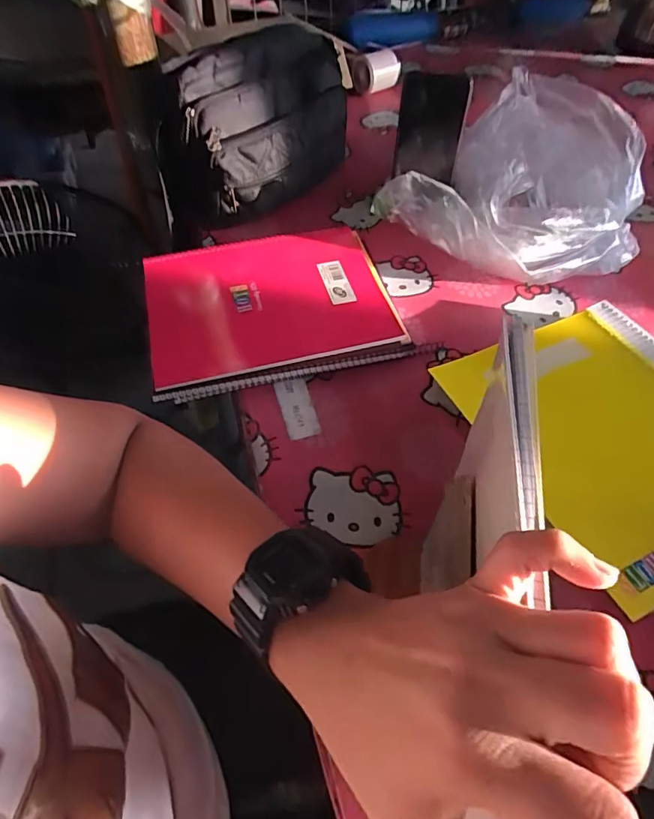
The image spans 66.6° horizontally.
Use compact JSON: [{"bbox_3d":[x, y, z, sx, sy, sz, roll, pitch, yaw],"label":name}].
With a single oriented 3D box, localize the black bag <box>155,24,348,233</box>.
[{"bbox_3d":[-0.080,-0.349,0.623,0.266,0.162,0.121,-31,60,-23],"label":"black bag"}]

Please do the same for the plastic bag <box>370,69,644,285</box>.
[{"bbox_3d":[0.267,-0.314,0.642,0.280,0.117,0.349,24,56,15],"label":"plastic bag"}]

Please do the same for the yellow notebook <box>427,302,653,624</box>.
[{"bbox_3d":[0.251,0.021,0.435,0.216,0.033,0.247,-21,56,-17],"label":"yellow notebook"}]

